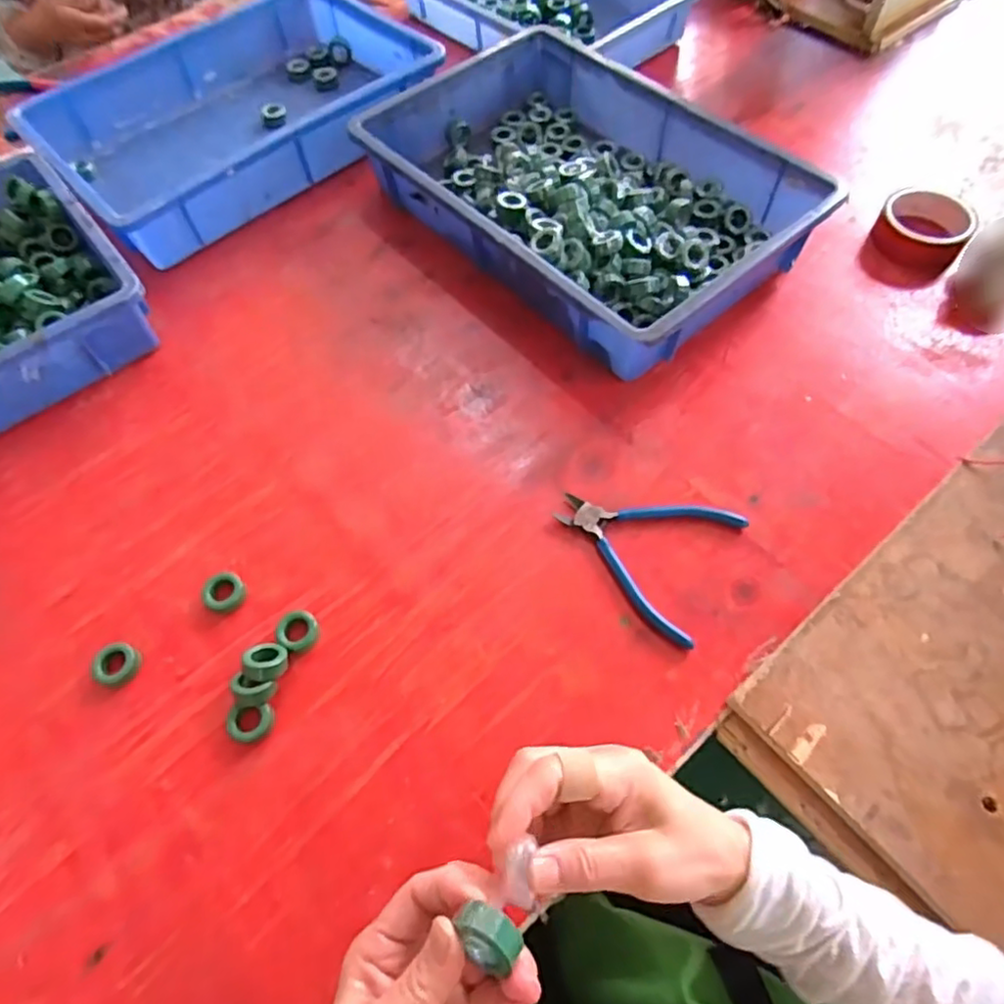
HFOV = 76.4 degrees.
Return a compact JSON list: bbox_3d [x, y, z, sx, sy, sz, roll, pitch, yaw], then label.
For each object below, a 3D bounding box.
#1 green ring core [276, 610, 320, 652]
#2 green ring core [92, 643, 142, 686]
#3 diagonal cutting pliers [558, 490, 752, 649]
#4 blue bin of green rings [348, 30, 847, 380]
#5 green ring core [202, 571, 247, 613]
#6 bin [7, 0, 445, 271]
[{"bbox_3d":[-0.155,0.099,0.488,0.029,0.014,0.030,-1,60,2],"label":"green ring core"},{"bbox_3d":[-0.291,0.122,0.482,0.030,0.016,0.031,-1,60,2],"label":"green ring core"},{"bbox_3d":[0.112,0.033,0.517,0.136,0.012,0.121,26,65,17],"label":"diagonal cutting pliers"},{"bbox_3d":[0.077,-0.331,0.675,0.280,0.084,0.436,-38,65,-17],"label":"blue bin of green rings"},{"bbox_3d":[-0.221,0.071,0.507,0.033,0.012,0.031,-1,60,2],"label":"green ring core"},{"bbox_3d":[-0.317,-0.470,0.777,0.432,0.076,0.297,-40,66,-18],"label":"bin"}]

